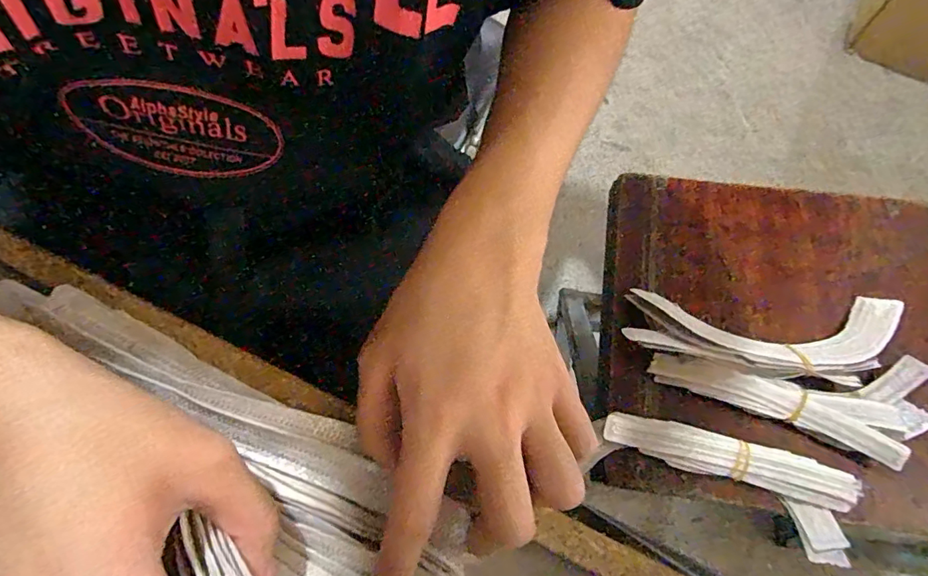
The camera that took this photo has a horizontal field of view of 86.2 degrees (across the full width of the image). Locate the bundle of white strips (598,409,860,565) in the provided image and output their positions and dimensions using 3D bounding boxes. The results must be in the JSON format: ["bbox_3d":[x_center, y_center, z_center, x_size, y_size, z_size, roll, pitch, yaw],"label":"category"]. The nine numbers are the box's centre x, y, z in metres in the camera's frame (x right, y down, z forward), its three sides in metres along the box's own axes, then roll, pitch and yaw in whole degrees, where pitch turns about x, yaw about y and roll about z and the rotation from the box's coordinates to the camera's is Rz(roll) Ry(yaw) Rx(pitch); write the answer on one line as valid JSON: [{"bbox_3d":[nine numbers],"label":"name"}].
[{"bbox_3d":[0.206,0.147,0.389,0.190,0.019,0.064,20,75,5],"label":"bundle of white strips"}]

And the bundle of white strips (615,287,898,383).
[{"bbox_3d":[0.257,0.040,0.420,0.235,0.022,0.072,2,74,0],"label":"bundle of white strips"}]

